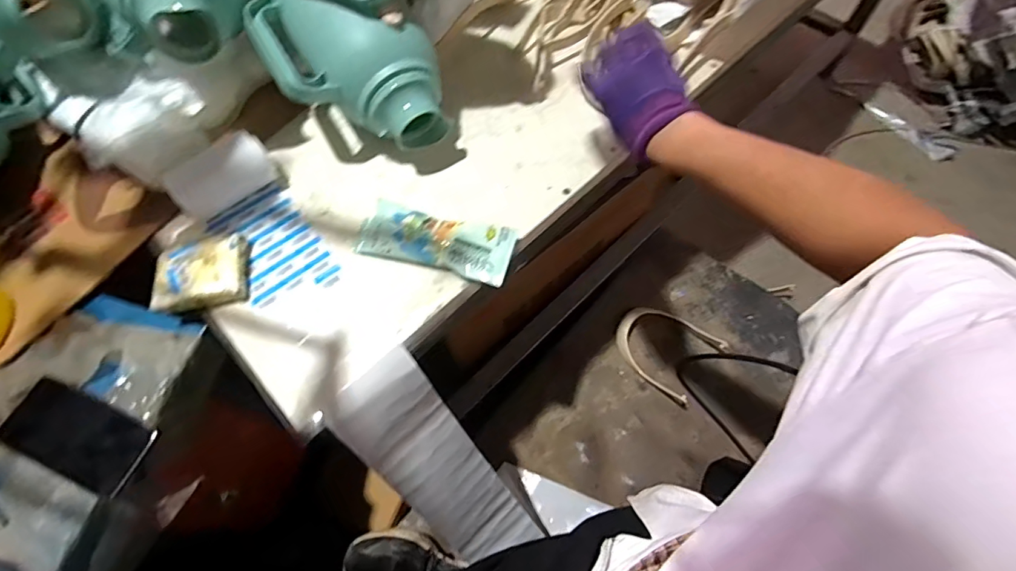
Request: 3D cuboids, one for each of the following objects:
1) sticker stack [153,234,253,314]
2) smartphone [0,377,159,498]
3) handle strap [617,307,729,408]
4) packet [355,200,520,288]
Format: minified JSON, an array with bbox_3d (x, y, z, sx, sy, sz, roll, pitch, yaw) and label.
[{"bbox_3d":[-0.364,-0.014,0.566,0.097,0.030,0.087,-13,64,-3],"label":"sticker stack"},{"bbox_3d":[-0.459,0.159,0.508,0.145,0.010,0.072,25,60,3],"label":"smartphone"},{"bbox_3d":[0.322,0.127,0.993,0.203,0.040,0.161,36,71,19],"label":"handle strap"},{"bbox_3d":[-0.085,-0.057,0.572,0.183,0.025,0.071,14,65,10],"label":"packet"}]

